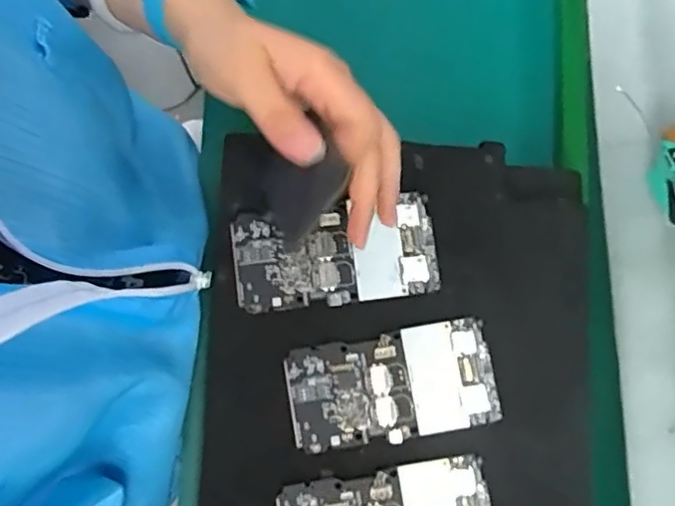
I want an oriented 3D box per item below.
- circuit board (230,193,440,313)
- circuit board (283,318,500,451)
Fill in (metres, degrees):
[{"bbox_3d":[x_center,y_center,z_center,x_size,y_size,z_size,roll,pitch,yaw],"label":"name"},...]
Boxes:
[{"bbox_3d":[-0.001,0.001,0.371,0.128,0.011,0.062,-6,79,-3],"label":"circuit board"},{"bbox_3d":[0.035,0.084,0.364,0.129,0.006,0.065,-9,79,-3],"label":"circuit board"}]

